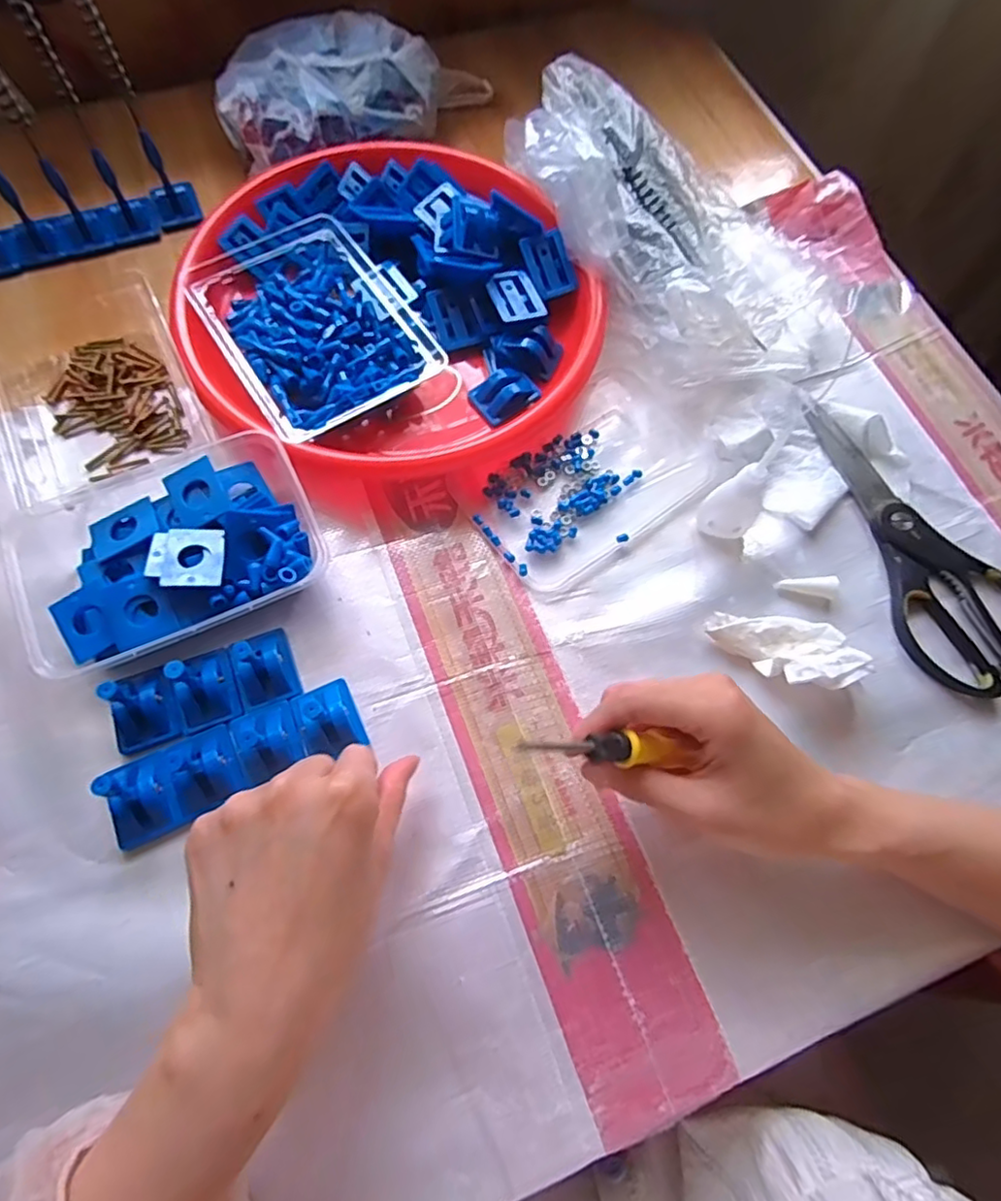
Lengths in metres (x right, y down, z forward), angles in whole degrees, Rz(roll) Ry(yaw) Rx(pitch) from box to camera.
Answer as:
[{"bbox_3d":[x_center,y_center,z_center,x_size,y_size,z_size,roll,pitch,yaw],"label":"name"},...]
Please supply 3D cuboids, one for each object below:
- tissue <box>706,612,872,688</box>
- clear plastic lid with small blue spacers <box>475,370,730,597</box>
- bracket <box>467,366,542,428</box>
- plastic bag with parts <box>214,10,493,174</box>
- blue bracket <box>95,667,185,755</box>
[{"bbox_3d":[0.168,0.027,0.361,0.087,0.018,0.042,16,67,25],"label":"tissue"},{"bbox_3d":[0.062,-0.084,0.417,0.168,0.008,0.103,-37,75,-15],"label":"clear plastic lid with small blue spacers"},{"bbox_3d":[0.003,-0.145,0.430,0.043,0.015,0.031,-29,73,-13],"label":"bracket"},{"bbox_3d":[-0.121,-0.428,0.511,0.228,0.063,0.105,-29,73,-13],"label":"plastic bag with parts"},{"bbox_3d":[-0.204,0.057,0.337,0.037,0.039,0.042,-19,71,-10],"label":"blue bracket"}]

